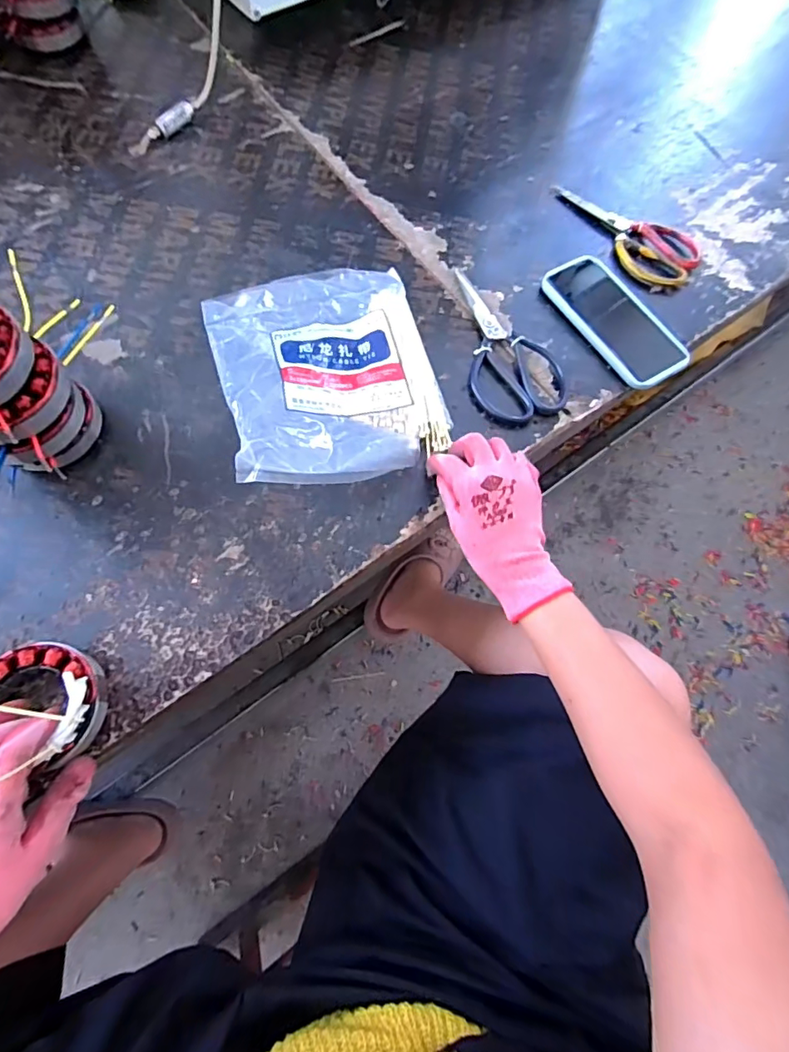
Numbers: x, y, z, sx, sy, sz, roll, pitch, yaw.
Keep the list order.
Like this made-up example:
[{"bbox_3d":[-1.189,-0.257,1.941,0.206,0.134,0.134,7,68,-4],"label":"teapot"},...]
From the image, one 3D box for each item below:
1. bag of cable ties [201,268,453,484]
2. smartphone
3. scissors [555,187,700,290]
[{"bbox_3d":[-0.062,-0.158,0.472,0.194,0.067,0.245,-18,73,-7],"label":"bag of cable ties"},{"bbox_3d":[0.240,-0.224,0.554,0.080,0.009,0.168,-30,76,-9],"label":"smartphone"},{"bbox_3d":[0.277,-0.359,0.618,0.081,0.015,0.195,-36,76,-16],"label":"scissors"}]

